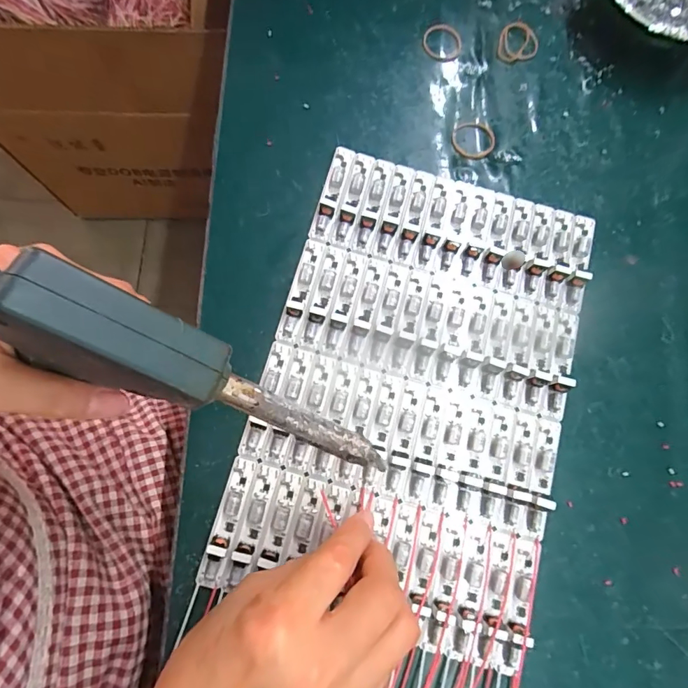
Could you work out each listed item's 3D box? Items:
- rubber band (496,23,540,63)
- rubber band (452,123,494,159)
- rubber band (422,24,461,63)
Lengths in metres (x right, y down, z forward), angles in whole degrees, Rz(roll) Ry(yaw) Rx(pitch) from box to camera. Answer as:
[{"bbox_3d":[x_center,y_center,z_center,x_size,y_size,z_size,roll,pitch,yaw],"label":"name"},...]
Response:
[{"bbox_3d":[0.138,-0.238,0.346,0.031,0.005,0.038,19,78,2],"label":"rubber band"},{"bbox_3d":[0.096,-0.150,0.322,0.032,0.004,0.031,-10,78,-4],"label":"rubber band"},{"bbox_3d":[0.077,-0.235,0.339,0.030,0.004,0.034,14,77,1],"label":"rubber band"}]

